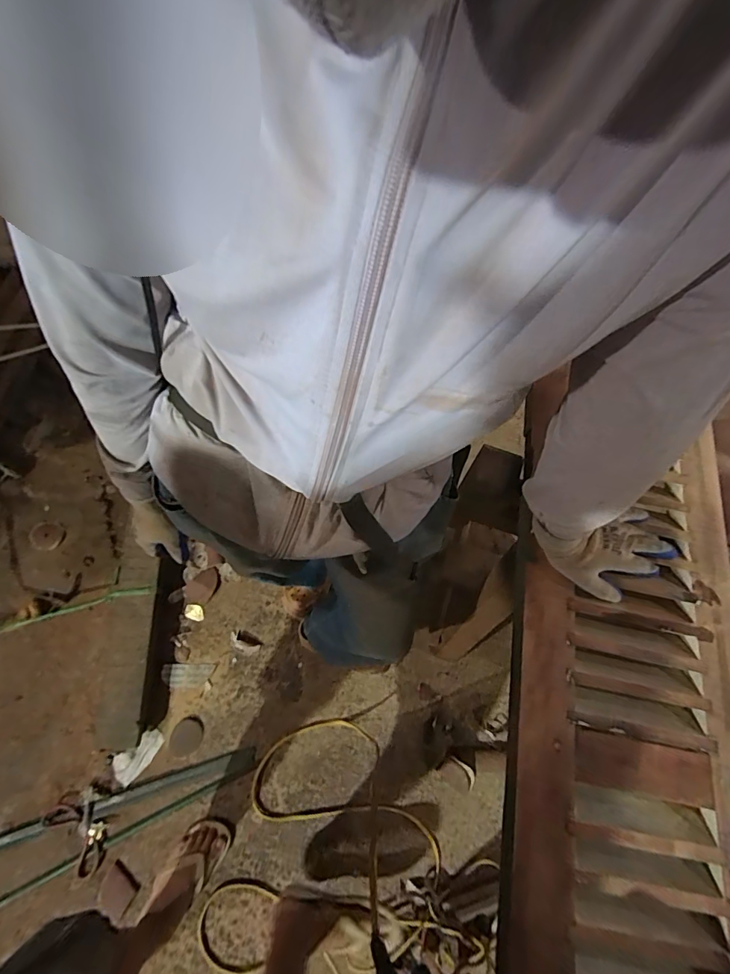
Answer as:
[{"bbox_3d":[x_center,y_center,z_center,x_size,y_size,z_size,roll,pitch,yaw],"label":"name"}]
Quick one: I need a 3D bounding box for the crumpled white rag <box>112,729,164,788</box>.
[{"bbox_3d":[-0.567,0.671,1.045,0.129,0.019,0.067,-38,77,-14],"label":"crumpled white rag"}]

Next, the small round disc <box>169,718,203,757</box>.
[{"bbox_3d":[-0.459,0.643,1.075,0.075,0.004,0.086,29,72,8],"label":"small round disc"}]

